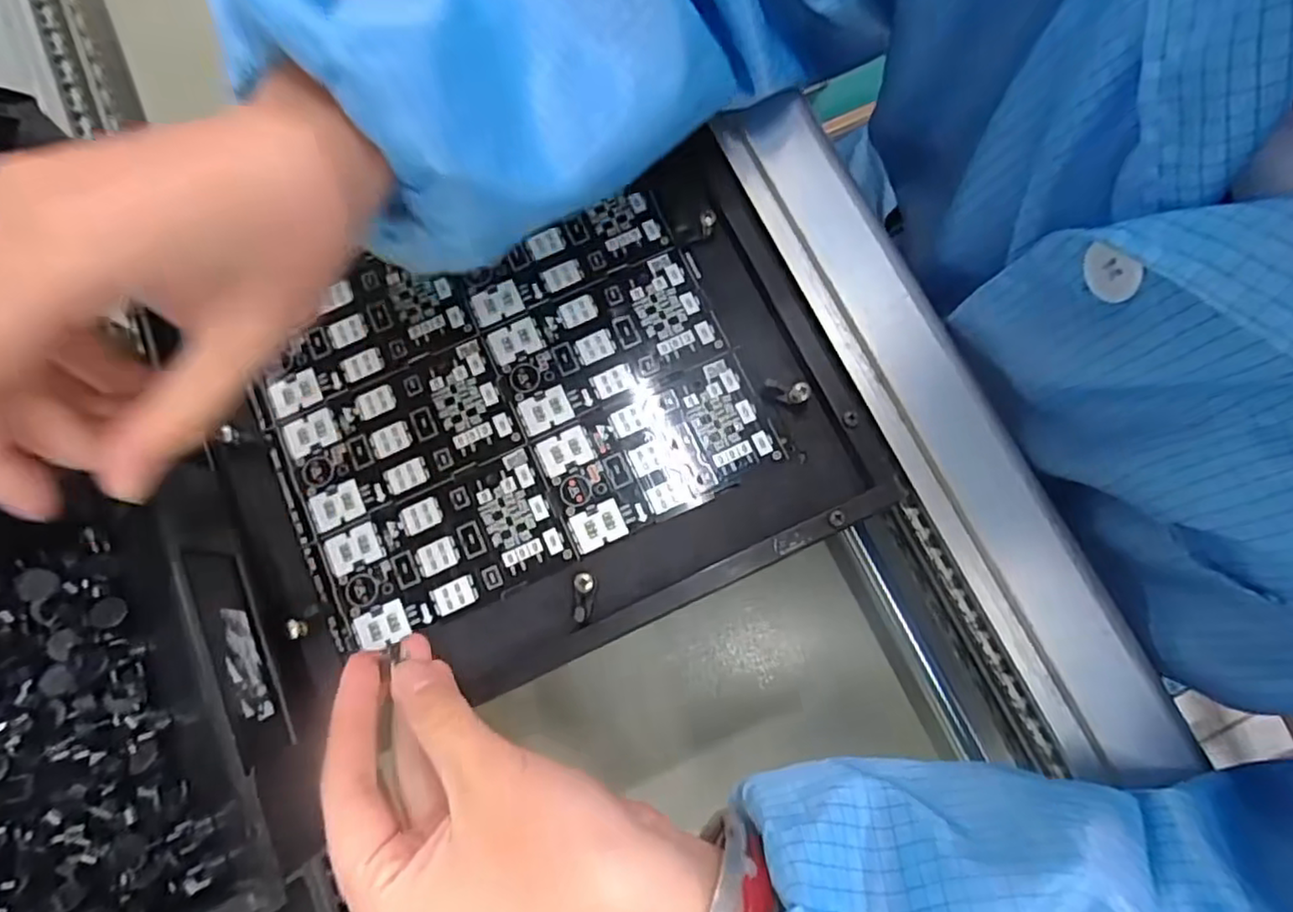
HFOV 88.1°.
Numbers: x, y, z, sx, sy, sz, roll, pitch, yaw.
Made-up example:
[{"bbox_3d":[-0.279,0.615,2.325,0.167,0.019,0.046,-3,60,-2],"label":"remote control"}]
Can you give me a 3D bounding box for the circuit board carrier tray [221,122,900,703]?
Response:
[{"bbox_3d":[-0.044,-0.013,0.293,0.255,0.016,0.185,-24,79,-5],"label":"circuit board carrier tray"}]

